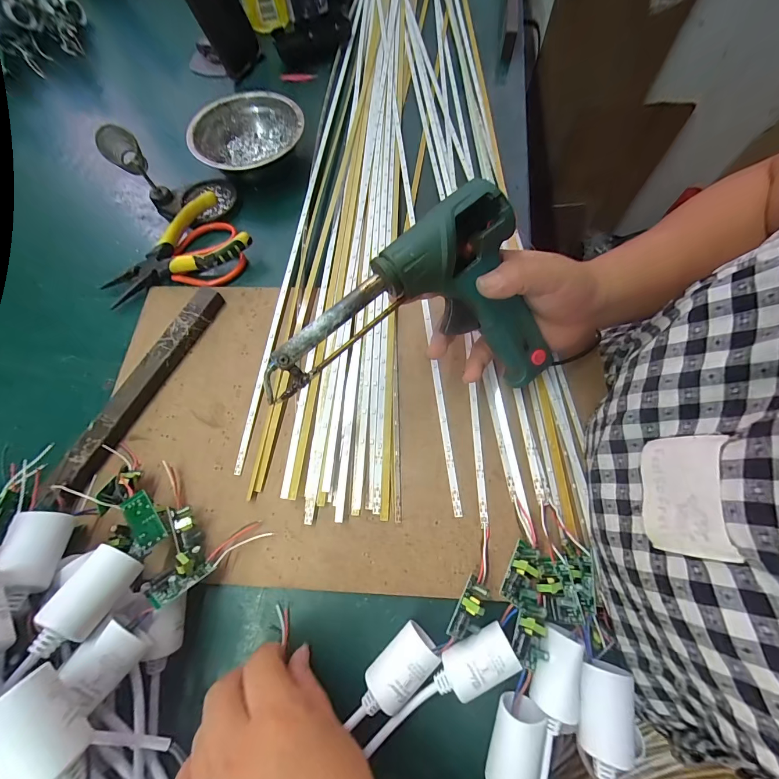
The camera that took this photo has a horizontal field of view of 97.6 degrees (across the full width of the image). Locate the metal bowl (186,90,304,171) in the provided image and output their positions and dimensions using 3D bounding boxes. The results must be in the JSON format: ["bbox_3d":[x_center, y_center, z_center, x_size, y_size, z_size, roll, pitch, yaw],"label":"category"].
[{"bbox_3d":[-0.160,-0.286,0.398,0.125,0.042,0.125,-1,69,2],"label":"metal bowl"}]

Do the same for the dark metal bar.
[{"bbox_3d":[-0.214,-0.002,0.299,0.025,0.020,0.211,23,71,11],"label":"dark metal bar"}]

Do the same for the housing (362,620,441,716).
[{"bbox_3d":[0.005,0.179,0.217,0.053,0.024,0.028,-43,73,-13],"label":"housing"}]

